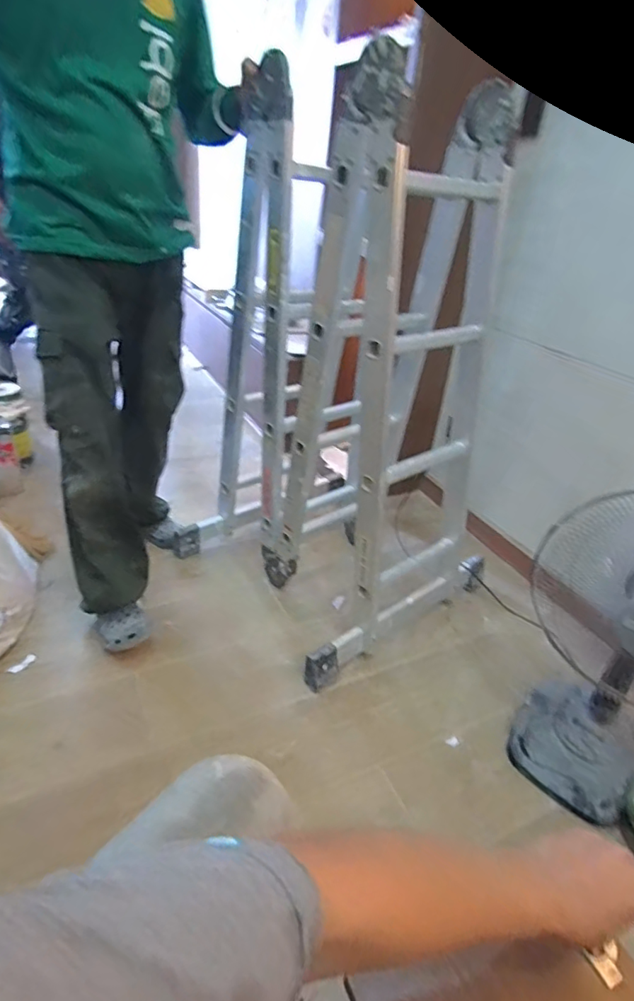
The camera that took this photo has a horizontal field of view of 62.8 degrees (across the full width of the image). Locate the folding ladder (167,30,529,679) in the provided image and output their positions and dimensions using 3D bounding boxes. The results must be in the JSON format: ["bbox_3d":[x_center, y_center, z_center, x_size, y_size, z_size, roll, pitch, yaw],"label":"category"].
[{"bbox_3d":[0.057,-0.264,1.221,0.513,1.141,0.604,-20,39,-37],"label":"folding ladder"}]

